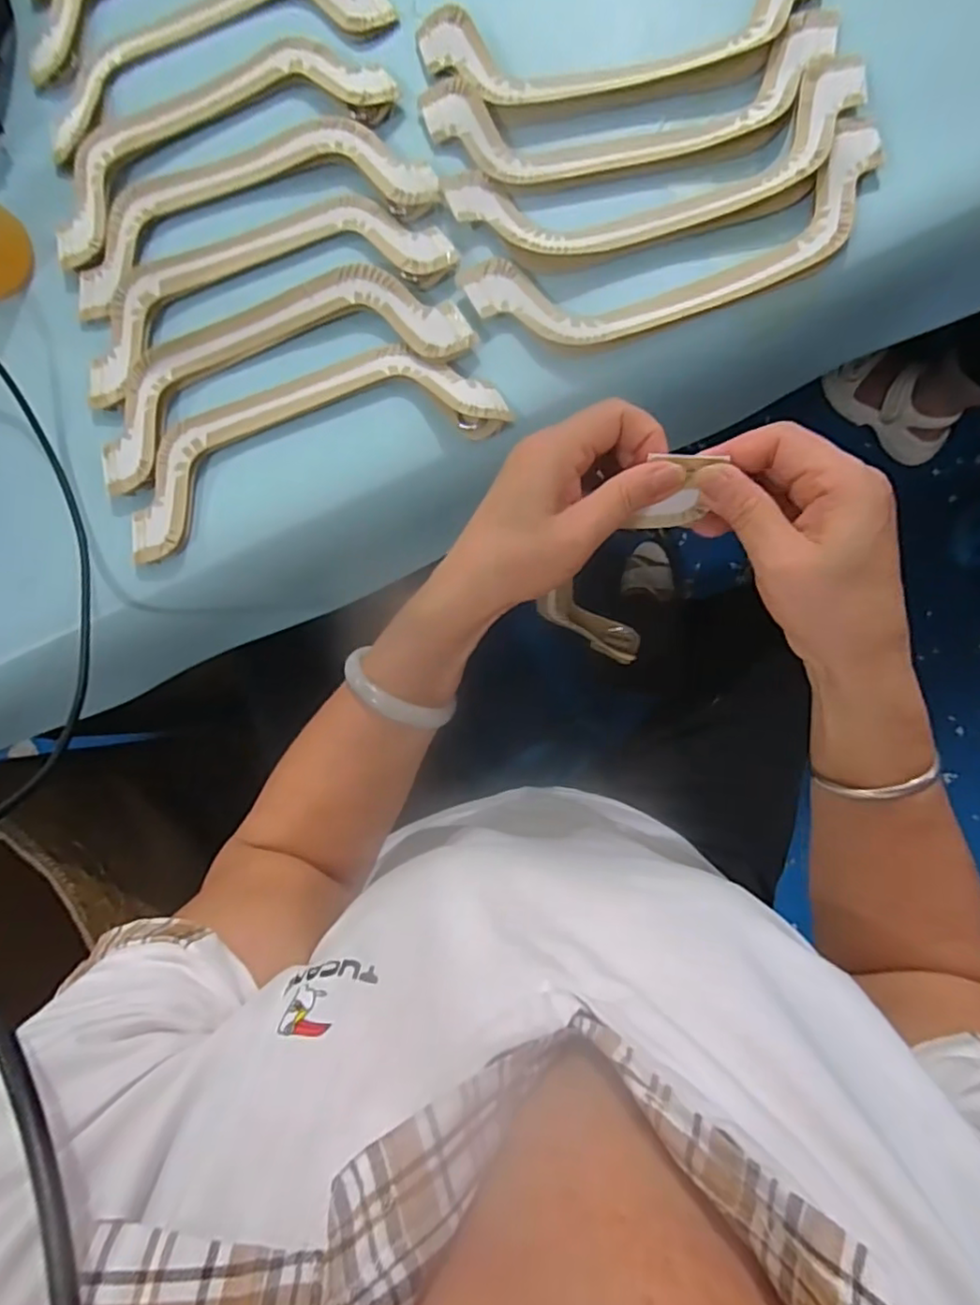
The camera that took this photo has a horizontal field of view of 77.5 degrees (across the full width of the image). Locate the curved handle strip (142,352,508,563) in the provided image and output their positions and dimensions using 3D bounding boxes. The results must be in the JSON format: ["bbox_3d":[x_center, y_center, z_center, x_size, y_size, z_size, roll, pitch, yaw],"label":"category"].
[{"bbox_3d":[-0.124,-0.144,0.405,0.263,0.014,0.083,-19,85,5],"label":"curved handle strip"}]

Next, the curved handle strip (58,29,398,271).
[{"bbox_3d":[-0.197,-0.369,0.433,0.259,0.012,0.104,-19,85,5],"label":"curved handle strip"}]

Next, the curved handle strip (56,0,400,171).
[{"bbox_3d":[-0.205,-0.448,0.446,0.259,0.022,0.100,-22,84,5],"label":"curved handle strip"}]

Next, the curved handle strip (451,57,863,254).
[{"bbox_3d":[0.107,-0.309,0.388,0.264,0.014,0.078,-13,85,6],"label":"curved handle strip"}]

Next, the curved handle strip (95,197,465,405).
[{"bbox_3d":[-0.161,-0.252,0.422,0.268,0.014,0.082,-20,85,5],"label":"curved handle strip"}]

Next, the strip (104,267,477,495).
[{"bbox_3d":[-0.148,-0.196,0.416,0.264,0.010,0.086,-20,85,5],"label":"strip"}]

